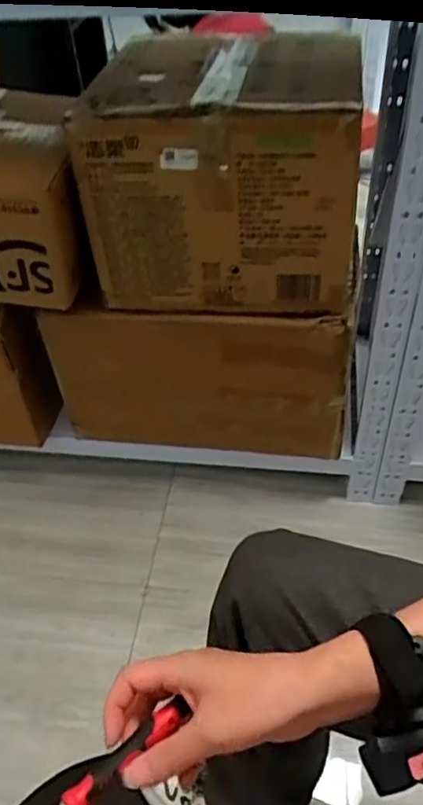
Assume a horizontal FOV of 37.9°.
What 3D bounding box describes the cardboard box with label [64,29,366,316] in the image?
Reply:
[{"bbox_3d":[0.013,-0.341,0.920,0.373,0.291,0.305,2,45,6],"label":"cardboard box with label"}]

